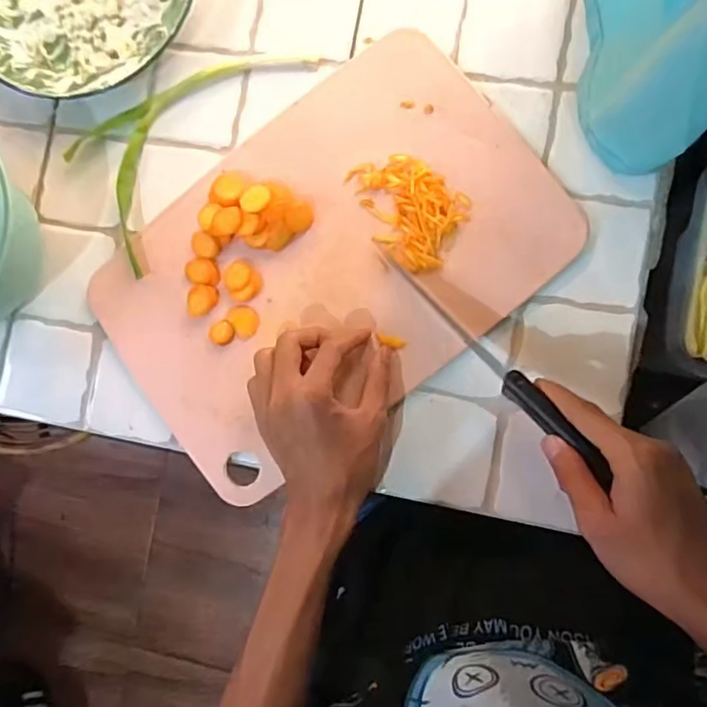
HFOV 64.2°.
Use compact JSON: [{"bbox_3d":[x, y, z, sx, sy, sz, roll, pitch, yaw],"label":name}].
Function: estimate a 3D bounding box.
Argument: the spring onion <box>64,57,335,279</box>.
[{"bbox_3d":[-0.139,-0.190,0.466,0.124,0.014,0.227,45,93,8],"label":"spring onion"}]

